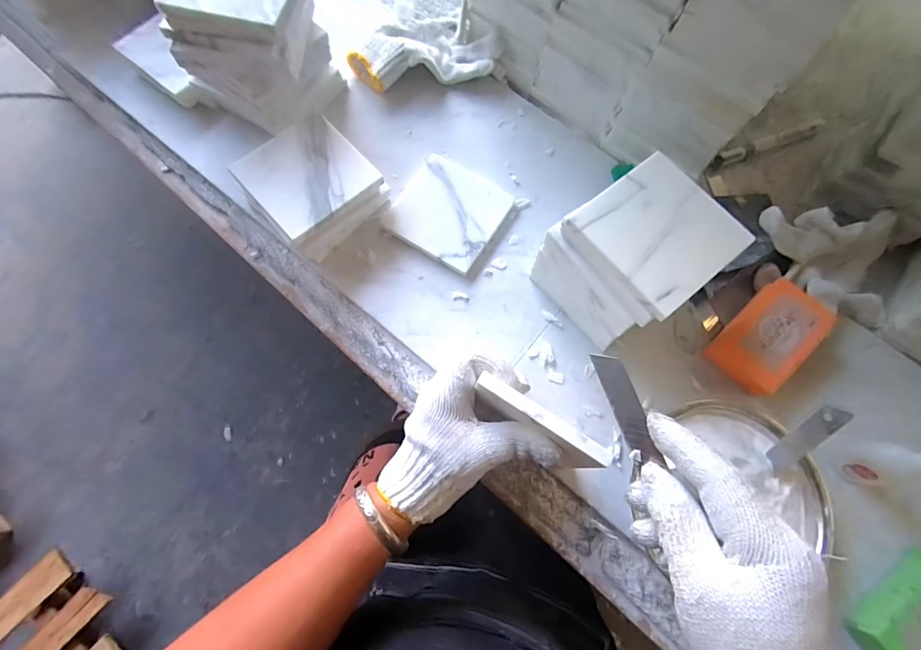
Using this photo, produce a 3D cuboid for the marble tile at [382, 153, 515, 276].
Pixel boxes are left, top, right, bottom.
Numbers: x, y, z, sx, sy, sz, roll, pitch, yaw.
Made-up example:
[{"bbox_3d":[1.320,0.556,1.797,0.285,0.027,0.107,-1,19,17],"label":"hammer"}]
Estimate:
[{"bbox_3d":[-0.011,-0.114,0.441,0.098,0.014,0.105,30,75,5],"label":"marble tile"}]

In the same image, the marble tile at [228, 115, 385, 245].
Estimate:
[{"bbox_3d":[-0.140,-0.137,0.397,0.098,0.010,0.095,-41,80,-13],"label":"marble tile"}]

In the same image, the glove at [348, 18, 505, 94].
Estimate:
[{"bbox_3d":[-0.042,-0.311,0.494,0.166,0.038,0.086,-9,72,-5],"label":"glove"}]

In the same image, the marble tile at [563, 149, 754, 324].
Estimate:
[{"bbox_3d":[0.148,-0.071,0.326,0.097,0.008,0.100,-38,77,-12],"label":"marble tile"}]

